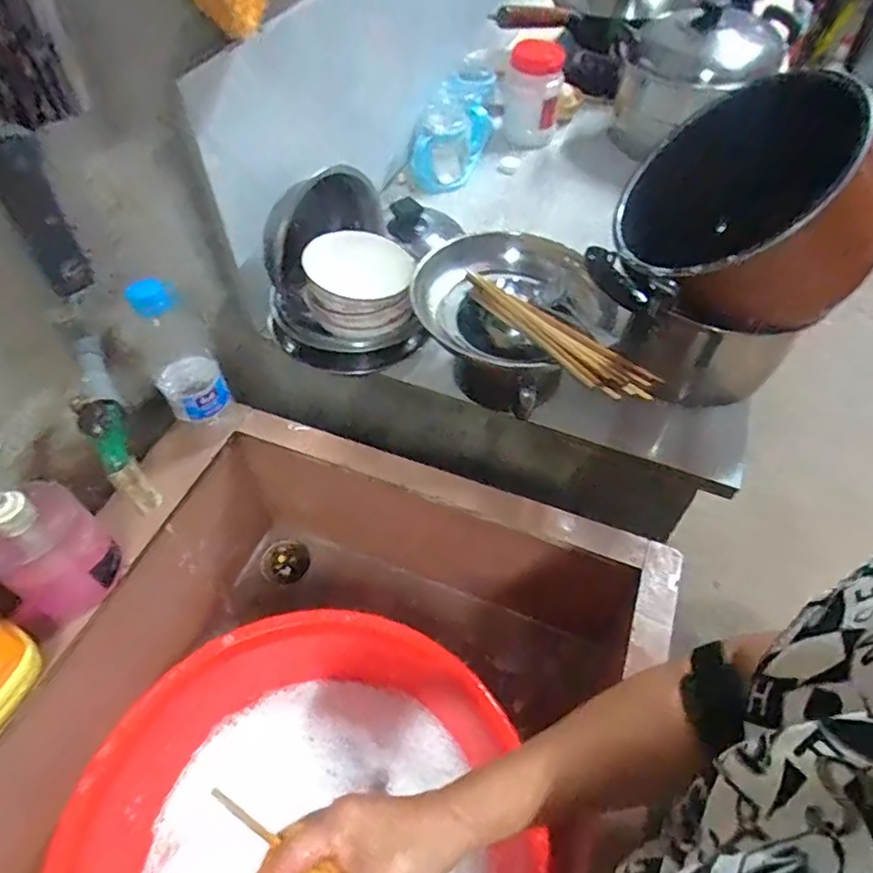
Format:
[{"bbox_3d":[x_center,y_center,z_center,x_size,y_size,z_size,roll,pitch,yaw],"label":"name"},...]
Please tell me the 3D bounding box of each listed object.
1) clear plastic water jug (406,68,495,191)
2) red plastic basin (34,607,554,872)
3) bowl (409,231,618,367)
[{"bbox_3d":[0.030,-0.532,1.016,0.097,0.105,0.245,14,54,10],"label":"clear plastic water jug"},{"bbox_3d":[-0.122,0.378,0.531,0.390,0.124,0.391,0,53,0],"label":"red plastic basin"},{"bbox_3d":[0.087,-0.145,0.635,0.195,0.065,0.209,0,53,0],"label":"bowl"}]

